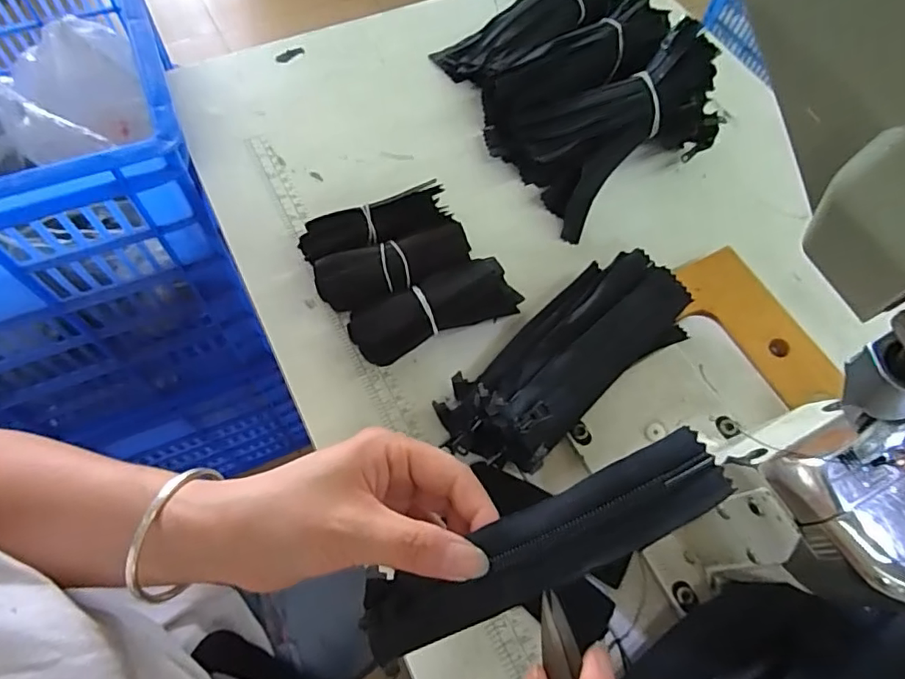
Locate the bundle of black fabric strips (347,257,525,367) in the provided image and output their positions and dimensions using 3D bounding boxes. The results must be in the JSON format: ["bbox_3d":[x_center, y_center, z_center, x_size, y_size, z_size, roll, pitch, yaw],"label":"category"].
[{"bbox_3d":[-0.013,-0.022,0.408,0.127,0.036,0.052,-24,68,-15],"label":"bundle of black fabric strips"}]

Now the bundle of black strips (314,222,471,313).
[{"bbox_3d":[-0.044,-0.052,0.423,0.115,0.032,0.041,-17,66,-12],"label":"bundle of black strips"}]

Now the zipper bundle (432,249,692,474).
[{"bbox_3d":[0.080,0.012,0.384,0.194,0.054,0.081,-35,71,-19],"label":"zipper bundle"}]

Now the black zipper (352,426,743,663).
[{"bbox_3d":[0.033,0.091,0.235,0.167,0.012,0.032,-31,67,11],"label":"black zipper"}]

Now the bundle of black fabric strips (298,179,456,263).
[{"bbox_3d":[-0.061,-0.086,0.433,0.115,0.033,0.042,-15,66,-11],"label":"bundle of black fabric strips"}]

